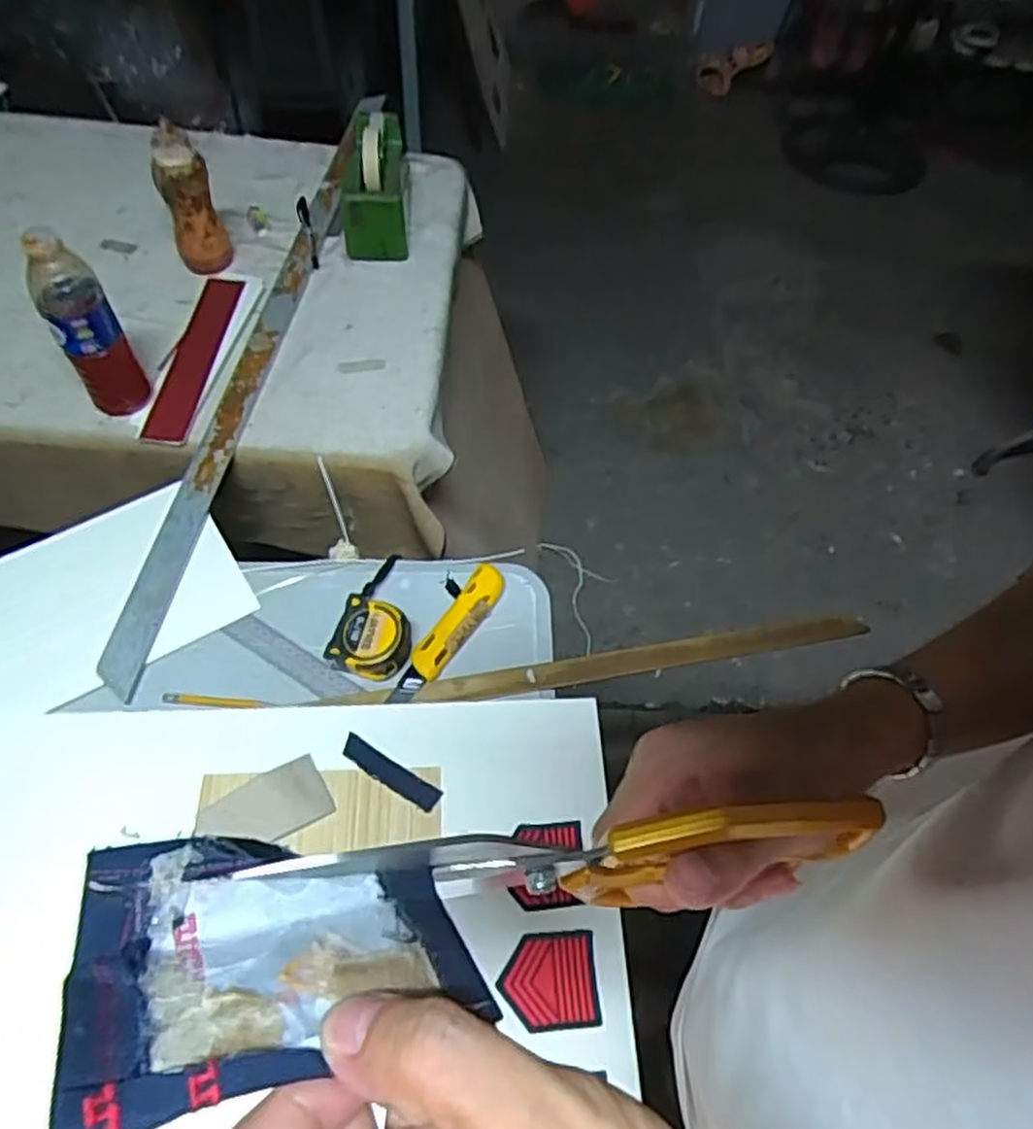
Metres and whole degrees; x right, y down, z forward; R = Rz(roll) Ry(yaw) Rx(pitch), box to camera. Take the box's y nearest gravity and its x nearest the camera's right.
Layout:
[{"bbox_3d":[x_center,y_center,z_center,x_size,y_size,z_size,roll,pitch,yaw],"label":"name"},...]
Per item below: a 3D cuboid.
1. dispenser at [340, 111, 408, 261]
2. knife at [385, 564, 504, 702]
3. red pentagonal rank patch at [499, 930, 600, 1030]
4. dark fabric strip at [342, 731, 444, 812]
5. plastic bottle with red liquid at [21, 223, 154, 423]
[{"bbox_3d":[-0.187,-0.506,1.002,0.076,0.110,0.186,-3,58,-6],"label":"dispenser"},{"bbox_3d":[-0.062,0.062,0.715,0.036,0.016,0.160,30,61,15],"label":"knife"},{"bbox_3d":[0.024,0.306,0.564,0.070,0.004,0.063,-2,58,-5],"label":"red pentagonal rank patch"},{"bbox_3d":[-0.106,0.175,0.643,0.093,0.005,0.020,29,69,12],"label":"dark fabric strip"},{"bbox_3d":[-0.434,-0.237,0.773,0.061,0.195,0.060,-31,65,-21],"label":"plastic bottle with red liquid"}]

